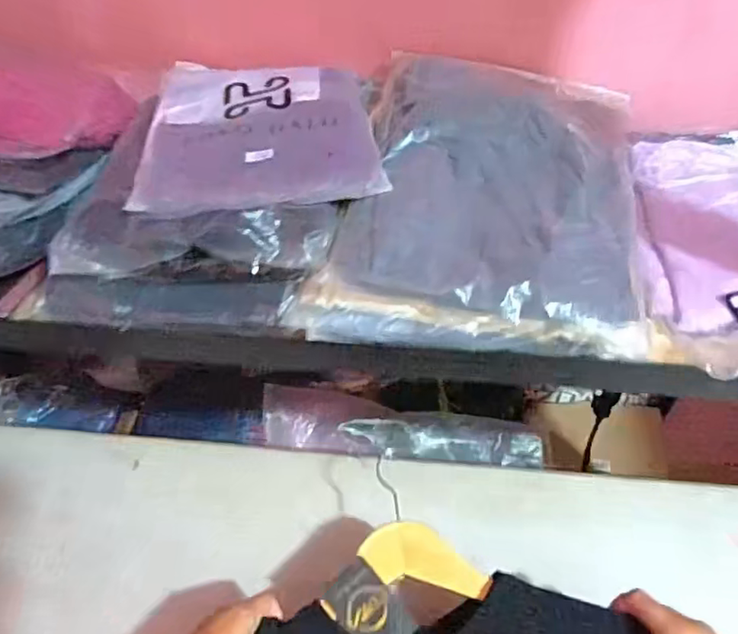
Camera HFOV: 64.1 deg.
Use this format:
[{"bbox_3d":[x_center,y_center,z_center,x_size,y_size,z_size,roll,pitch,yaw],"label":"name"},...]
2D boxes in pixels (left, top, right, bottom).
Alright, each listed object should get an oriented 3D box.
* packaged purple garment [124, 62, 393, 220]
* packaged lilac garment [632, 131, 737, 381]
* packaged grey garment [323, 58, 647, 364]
[{"bbox_3d":[-0.119,-0.214,0.678,0.252,0.039,0.271,-4,49,1],"label":"packaged purple garment"},{"bbox_3d":[0.414,-0.082,0.642,0.231,0.053,0.381,4,50,8],"label":"packaged lilac garment"},{"bbox_3d":[0.141,-0.154,0.641,0.291,0.034,0.365,10,59,6],"label":"packaged grey garment"}]

